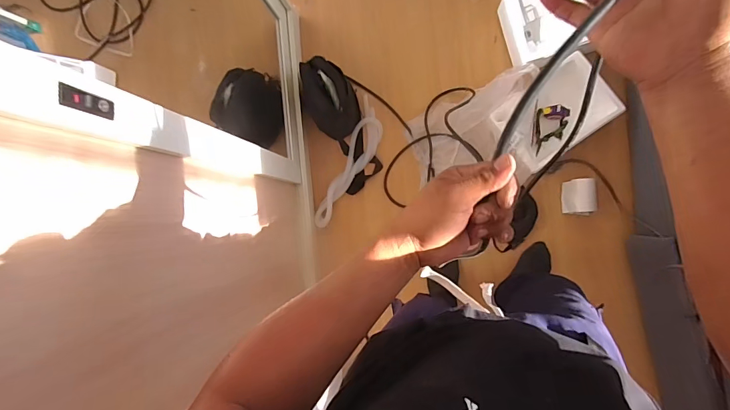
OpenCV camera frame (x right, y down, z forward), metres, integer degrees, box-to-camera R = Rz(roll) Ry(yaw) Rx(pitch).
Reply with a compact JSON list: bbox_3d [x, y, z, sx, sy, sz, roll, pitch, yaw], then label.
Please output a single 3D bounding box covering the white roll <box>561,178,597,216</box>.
[{"bbox_3d":[0.694,-0.025,1.253,0.103,0.050,0.118,-6,88,8],"label":"white roll"}]

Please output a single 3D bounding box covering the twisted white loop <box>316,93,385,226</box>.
[{"bbox_3d":[-0.042,-0.143,1.386,0.110,0.046,0.491,22,92,8],"label":"twisted white loop"}]

